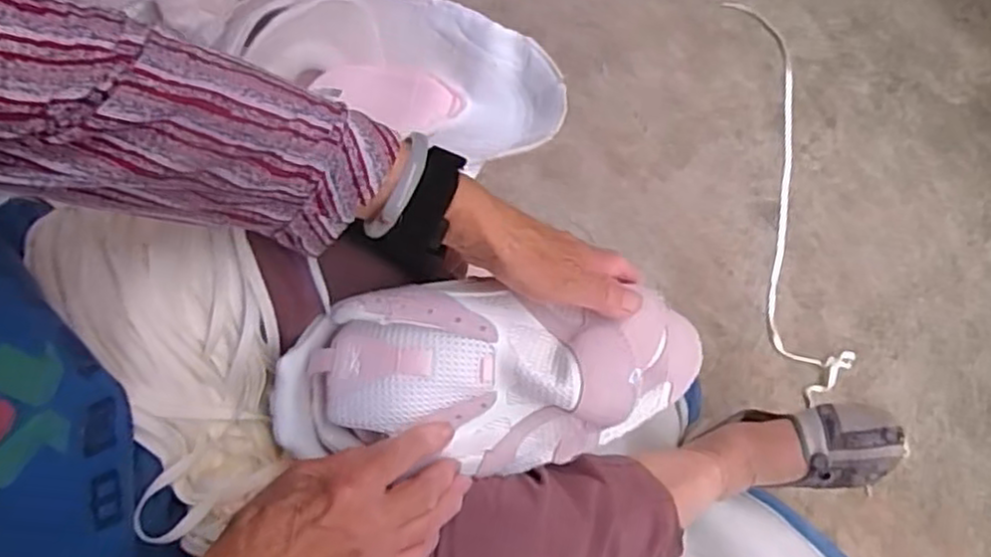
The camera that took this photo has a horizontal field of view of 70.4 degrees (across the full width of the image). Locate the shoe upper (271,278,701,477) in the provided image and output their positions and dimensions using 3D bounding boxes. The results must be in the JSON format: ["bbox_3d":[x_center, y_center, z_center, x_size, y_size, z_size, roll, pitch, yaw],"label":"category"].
[{"bbox_3d":[-0.004,0.062,0.473,0.291,0.084,0.119,0,73,-5],"label":"shoe upper"}]

